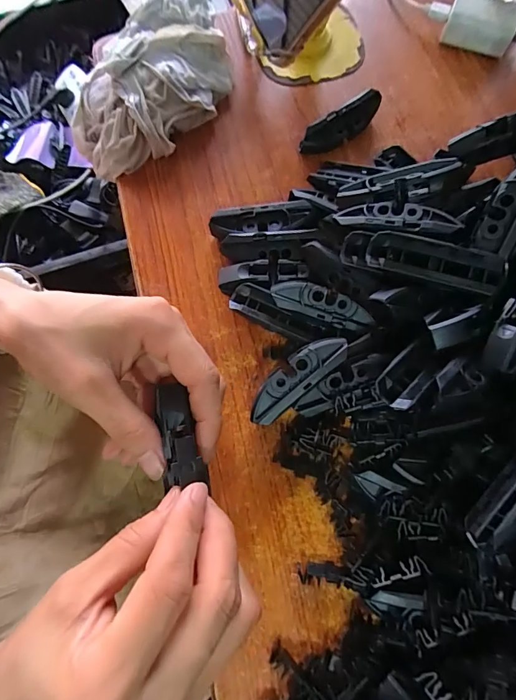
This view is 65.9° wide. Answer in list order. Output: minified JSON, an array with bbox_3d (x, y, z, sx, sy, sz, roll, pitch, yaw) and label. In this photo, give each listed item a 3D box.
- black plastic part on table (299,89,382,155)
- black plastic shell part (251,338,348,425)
[{"bbox_3d":[0.064,-0.169,0.303,0.070,0.023,0.017,-33,75,-9],"label":"black plastic part on table"},{"bbox_3d":[0.022,0.016,0.234,0.069,0.005,0.021,-42,77,3],"label":"black plastic shell part"}]

